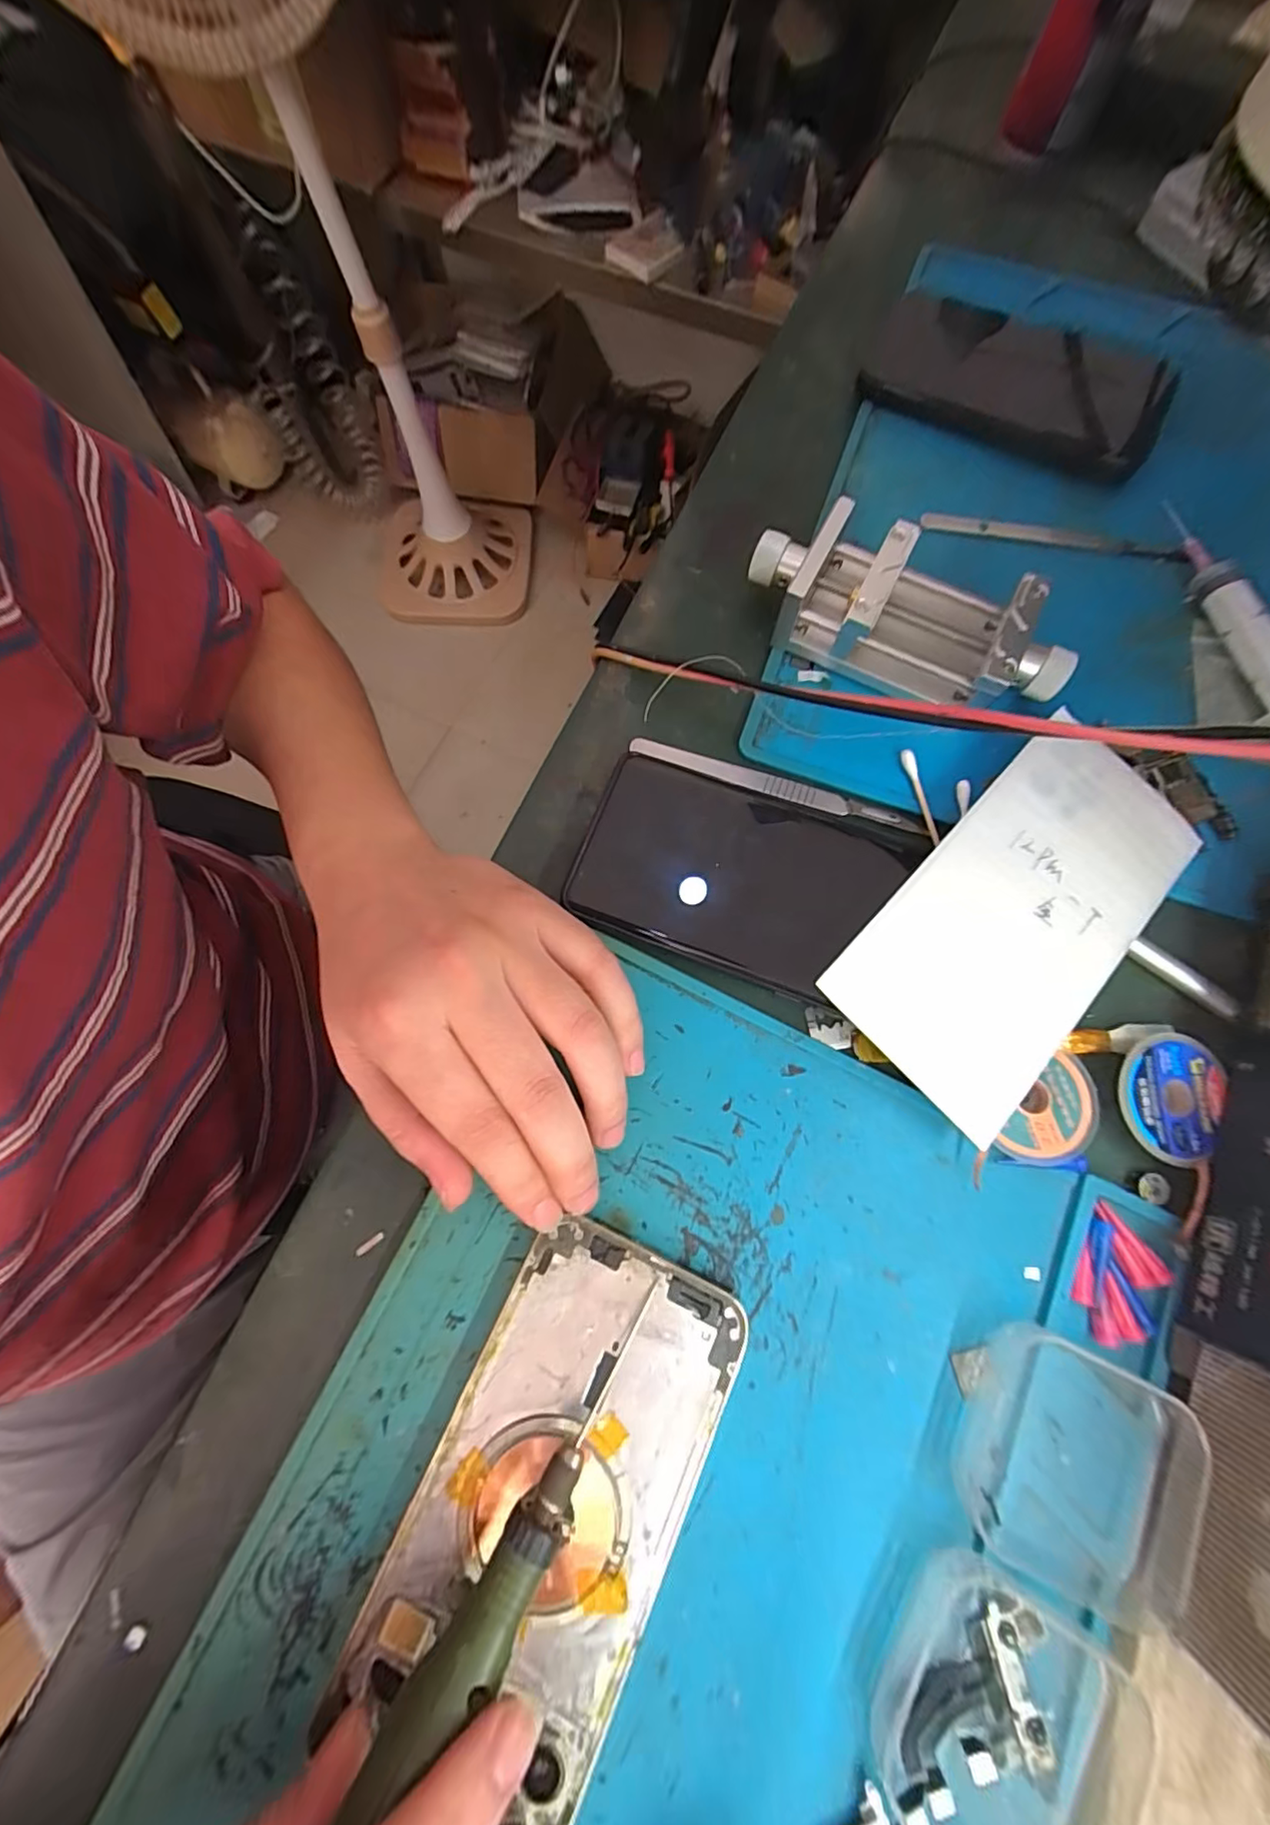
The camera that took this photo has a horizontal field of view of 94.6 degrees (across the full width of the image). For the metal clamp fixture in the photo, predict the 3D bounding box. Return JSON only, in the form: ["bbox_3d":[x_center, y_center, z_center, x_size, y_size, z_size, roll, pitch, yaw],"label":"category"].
[{"bbox_3d":[0.115,-0.127,0.252,0.134,0.035,0.057,29,77,9],"label":"metal clamp fixture"}]

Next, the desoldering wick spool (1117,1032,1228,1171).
[{"bbox_3d":[0.196,0.067,0.213,0.040,0.010,0.045,43,80,12],"label":"desoldering wick spool"}]

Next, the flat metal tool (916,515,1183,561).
[{"bbox_3d":[0.199,-0.180,0.281,0.119,0.006,0.010,8,75,3],"label":"flat metal tool"}]

